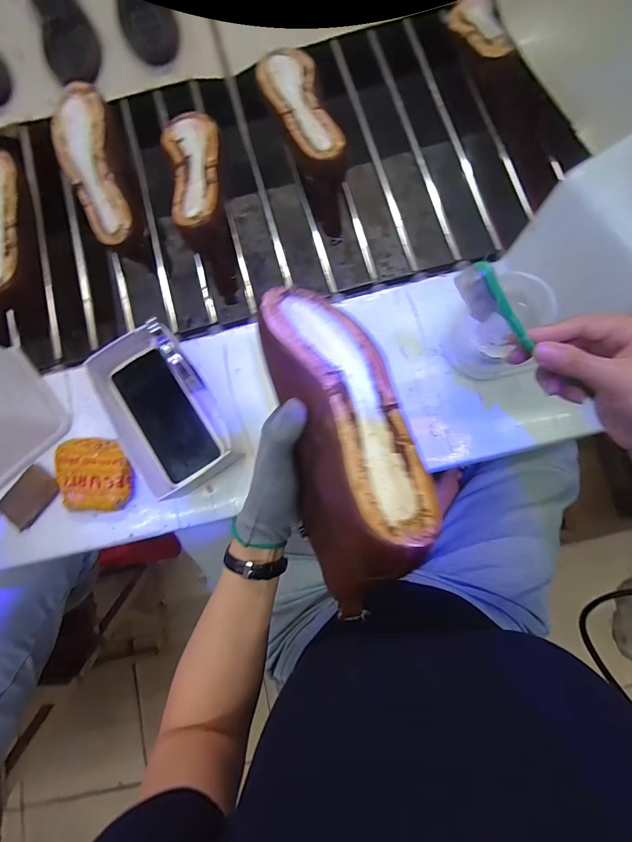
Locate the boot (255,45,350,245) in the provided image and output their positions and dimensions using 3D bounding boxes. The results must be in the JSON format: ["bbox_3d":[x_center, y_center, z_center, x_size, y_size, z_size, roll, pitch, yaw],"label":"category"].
[{"bbox_3d":[-0.017,-0.412,0.535,0.078,0.115,0.255,-17,80,2],"label":"boot"}]

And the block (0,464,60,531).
[{"bbox_3d":[-0.356,0.093,0.449,0.052,0.007,0.070,38,86,9],"label":"block"}]

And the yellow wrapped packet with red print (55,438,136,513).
[{"bbox_3d":[-0.268,0.064,0.441,0.088,0.015,0.087,-3,81,4],"label":"yellow wrapped packet with red print"}]

